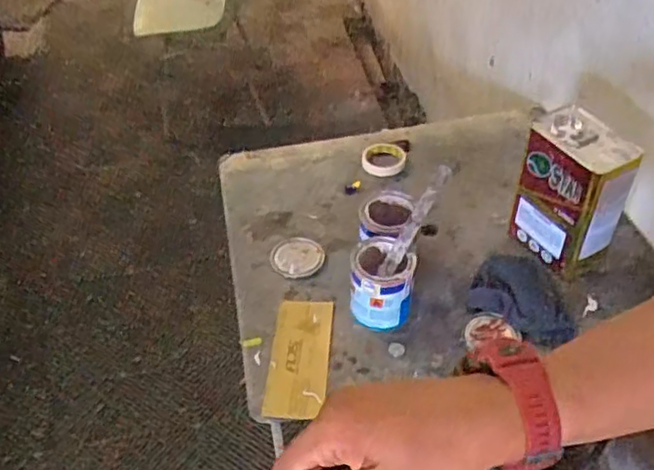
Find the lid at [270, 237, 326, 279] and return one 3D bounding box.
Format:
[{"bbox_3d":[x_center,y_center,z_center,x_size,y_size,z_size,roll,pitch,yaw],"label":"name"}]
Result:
[{"bbox_3d":[-0.056,0.041,1.218,0.101,0.010,0.109,-3,43,3],"label":"lid"}]

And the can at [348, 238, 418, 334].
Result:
[{"bbox_3d":[0.090,0.081,1.074,0.103,0.132,0.101,-3,43,3],"label":"can"}]

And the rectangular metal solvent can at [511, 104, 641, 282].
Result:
[{"bbox_3d":[0.429,-0.062,1.122,0.103,0.257,0.177,-20,44,-16],"label":"rectangular metal solvent can"}]

